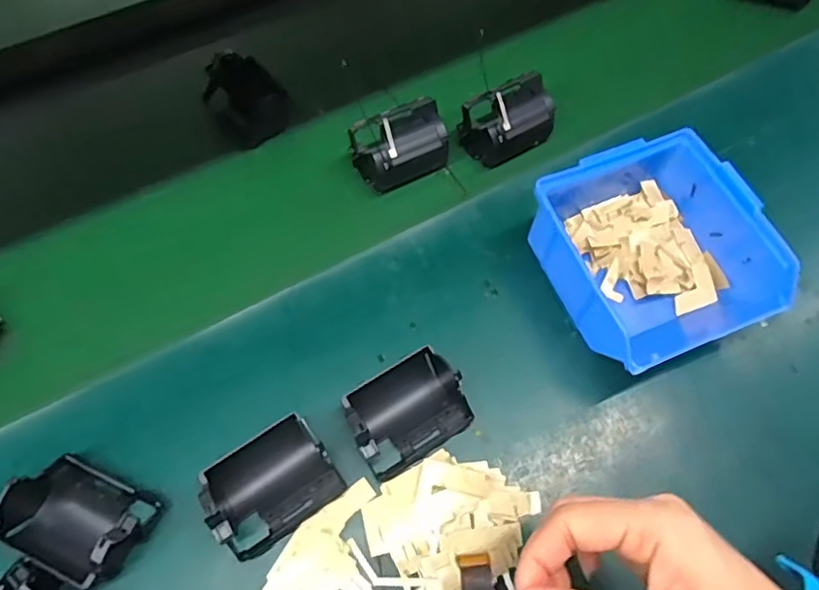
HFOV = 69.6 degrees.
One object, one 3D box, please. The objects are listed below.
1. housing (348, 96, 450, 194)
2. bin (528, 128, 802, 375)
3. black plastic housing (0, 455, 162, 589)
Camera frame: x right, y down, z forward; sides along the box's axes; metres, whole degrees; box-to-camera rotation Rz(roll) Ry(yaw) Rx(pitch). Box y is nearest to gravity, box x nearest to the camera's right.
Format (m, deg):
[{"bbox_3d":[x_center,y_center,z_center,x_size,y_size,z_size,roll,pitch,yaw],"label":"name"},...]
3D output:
[{"bbox_3d":[-0.006,-0.111,0.455,0.069,0.052,0.042,-25,66,-12],"label":"housing"},{"bbox_3d":[0.159,-0.030,0.393,0.121,0.067,0.140,-25,66,-13],"label":"bin"},{"bbox_3d":[-0.182,0.124,0.324,0.075,0.040,0.052,22,65,10],"label":"black plastic housing"}]

